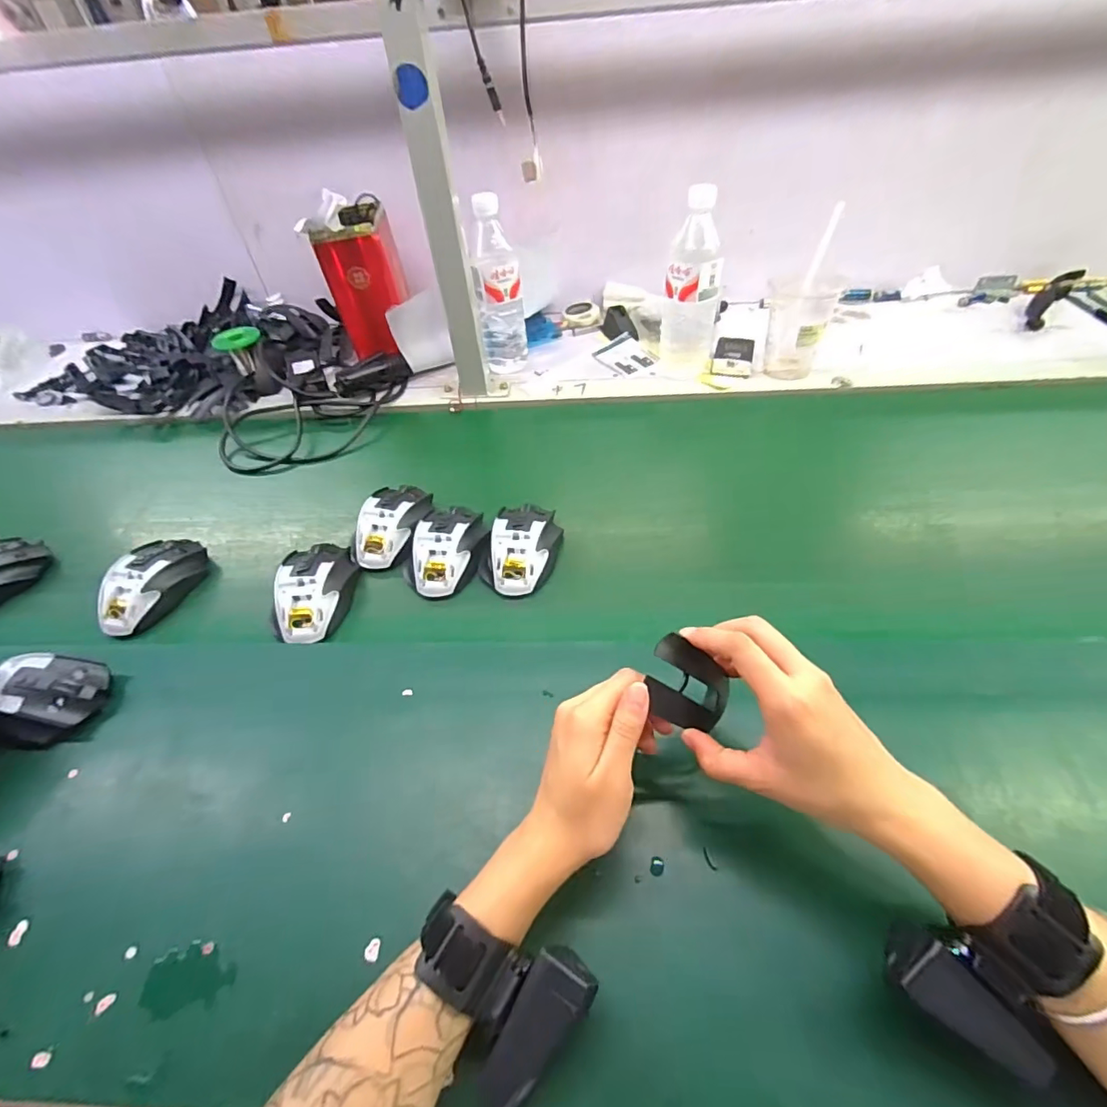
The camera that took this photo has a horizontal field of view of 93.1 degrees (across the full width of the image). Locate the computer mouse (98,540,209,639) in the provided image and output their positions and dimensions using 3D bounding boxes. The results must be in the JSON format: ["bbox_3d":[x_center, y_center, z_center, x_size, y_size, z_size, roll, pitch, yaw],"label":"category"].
[{"bbox_3d":[-0.414,0.032,0.542,0.058,0.049,0.119,9,49,13],"label":"computer mouse"}]

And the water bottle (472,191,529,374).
[{"bbox_3d":[-0.075,-0.362,0.733,0.063,0.217,0.061,-7,47,-1],"label":"water bottle"}]

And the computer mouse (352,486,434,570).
[{"bbox_3d":[-0.175,-0.032,0.571,0.065,0.035,0.109,6,48,10],"label":"computer mouse"}]

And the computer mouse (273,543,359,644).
[{"bbox_3d":[-0.235,0.033,0.518,0.069,0.038,0.113,-5,47,1],"label":"computer mouse"}]

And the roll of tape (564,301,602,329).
[{"bbox_3d":[0.050,-0.408,0.898,0.060,0.017,0.066,-2,52,3],"label":"roll of tape"}]

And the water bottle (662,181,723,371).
[{"bbox_3d":[0.187,-0.351,0.704,0.073,0.220,0.064,9,49,13],"label":"water bottle"}]

